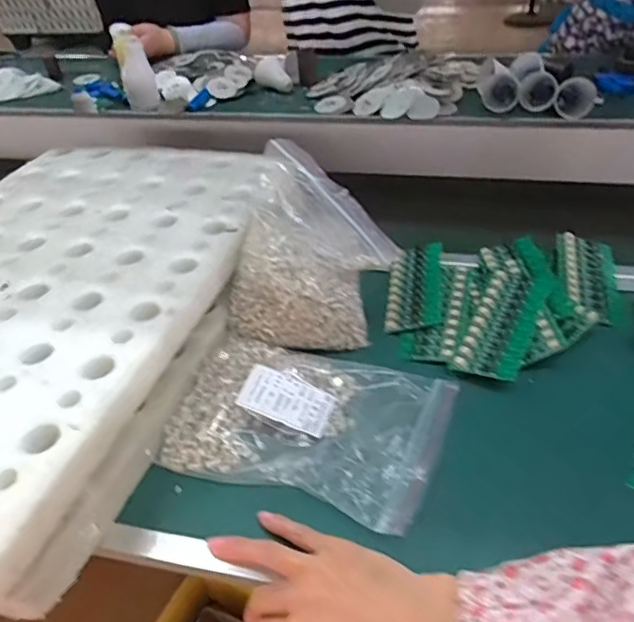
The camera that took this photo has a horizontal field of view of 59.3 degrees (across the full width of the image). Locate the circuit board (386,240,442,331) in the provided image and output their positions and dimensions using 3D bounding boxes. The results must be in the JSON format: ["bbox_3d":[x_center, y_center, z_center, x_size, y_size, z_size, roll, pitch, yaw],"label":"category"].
[{"bbox_3d":[0.109,-0.028,0.625,0.058,0.008,0.131,-9,41,23],"label":"circuit board"}]

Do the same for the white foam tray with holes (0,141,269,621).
[{"bbox_3d":[-0.277,-0.015,0.566,0.360,0.060,0.536,6,41,14],"label":"white foam tray with holes"}]

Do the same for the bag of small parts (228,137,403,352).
[{"bbox_3d":[-0.014,-0.051,0.548,0.137,0.153,0.127,23,47,31],"label":"bag of small parts"}]

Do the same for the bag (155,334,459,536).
[{"bbox_3d":[-0.008,0.090,0.493,0.226,0.029,0.164,11,42,19],"label":"bag"}]

